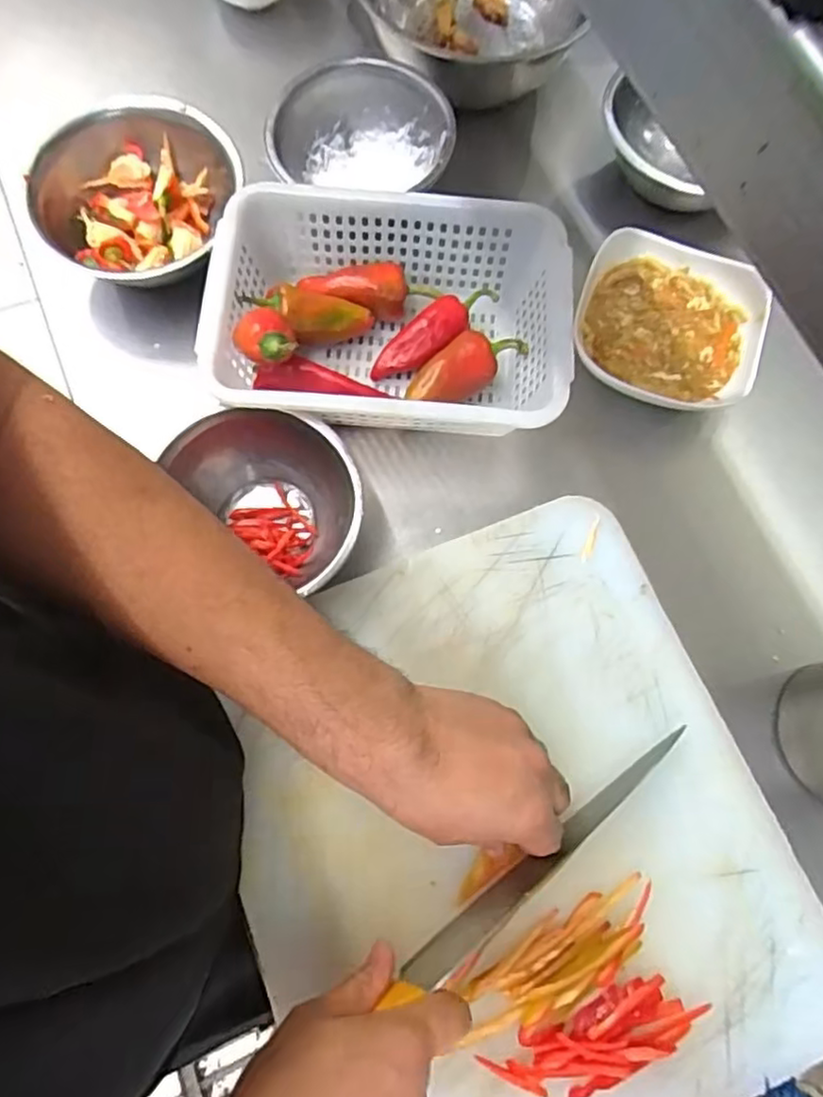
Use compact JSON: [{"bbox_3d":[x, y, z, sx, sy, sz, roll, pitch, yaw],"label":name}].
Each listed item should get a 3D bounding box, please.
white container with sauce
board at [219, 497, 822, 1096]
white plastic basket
[{"bbox_3d":[0.214,-0.189,0.565,0.146,0.042,0.144,15,73,2],"label":"white container with sauce"},{"bbox_3d":[0.065,0.187,0.442,0.337,0.018,0.387,-21,75,-9],"label":"board"},{"bbox_3d":[-0.013,-0.176,0.528,0.258,0.078,0.192,6,73,-1],"label":"white plastic basket"}]

